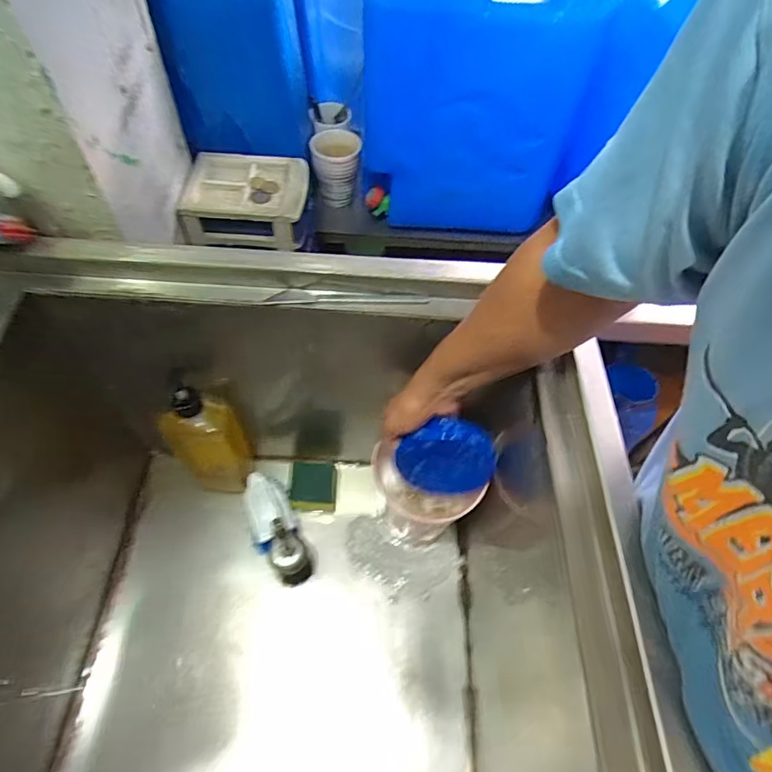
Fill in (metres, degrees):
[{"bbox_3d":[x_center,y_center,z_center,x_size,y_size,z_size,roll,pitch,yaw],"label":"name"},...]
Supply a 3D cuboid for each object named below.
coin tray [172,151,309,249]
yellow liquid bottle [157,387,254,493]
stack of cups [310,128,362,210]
[{"bbox_3d":[-0.200,-0.274,0.713,0.169,0.052,0.147,4,57,-2],"label":"coin tray"},{"bbox_3d":[-0.242,0.081,0.685,0.093,0.252,0.065,4,57,-2],"label":"yellow liquid bottle"},{"bbox_3d":[-0.091,-0.391,0.869,0.083,0.098,0.089,-4,58,-7],"label":"stack of cups"}]

